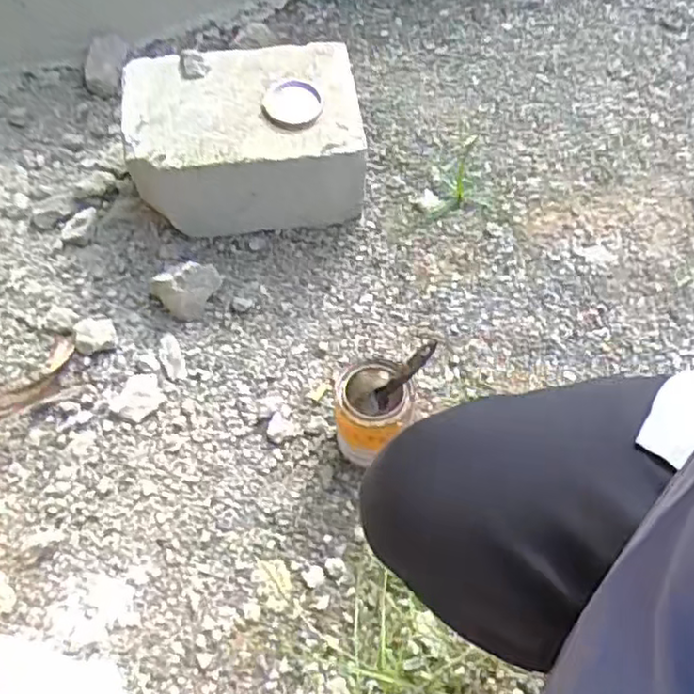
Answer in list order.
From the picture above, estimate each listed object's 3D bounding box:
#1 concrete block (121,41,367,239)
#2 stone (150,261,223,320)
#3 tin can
[{"bbox_3d":[-0.125,-0.254,0.884,0.284,0.184,0.154,-4,62,0],"label":"concrete block"},{"bbox_3d":[-0.199,-0.072,0.845,0.087,0.051,0.057,-16,60,-7],"label":"stone"},{"bbox_3d":[0.027,0.069,0.736,0.074,0.108,0.090,-4,59,0],"label":"tin can"}]

